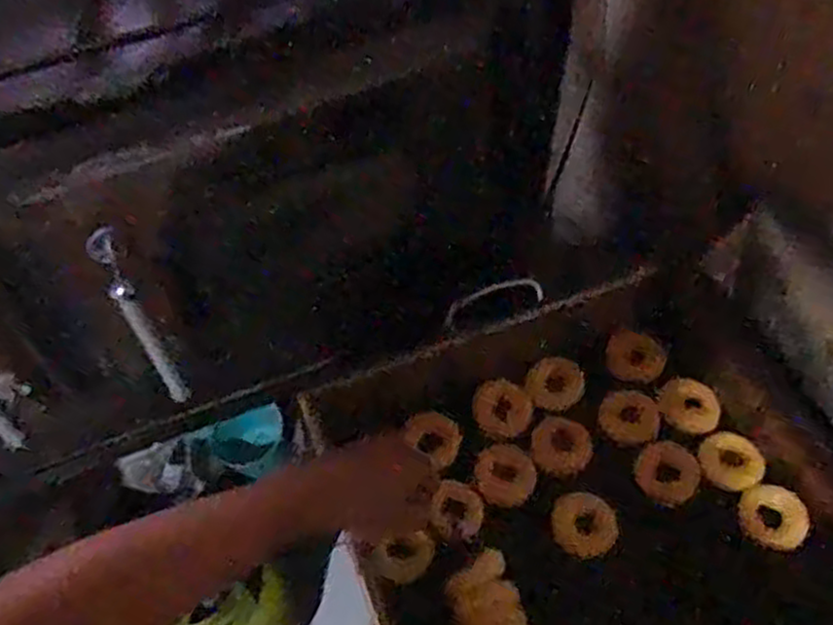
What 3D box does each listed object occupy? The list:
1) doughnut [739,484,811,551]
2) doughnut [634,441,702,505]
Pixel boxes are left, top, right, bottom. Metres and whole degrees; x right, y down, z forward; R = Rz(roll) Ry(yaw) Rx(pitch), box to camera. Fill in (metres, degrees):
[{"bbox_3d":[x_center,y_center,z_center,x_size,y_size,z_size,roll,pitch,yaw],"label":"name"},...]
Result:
[{"bbox_3d":[0.401,0.227,0.869,0.075,0.038,0.066,30,60,24],"label":"doughnut"},{"bbox_3d":[0.302,0.192,0.936,0.065,0.029,0.072,-29,56,-17],"label":"doughnut"}]

